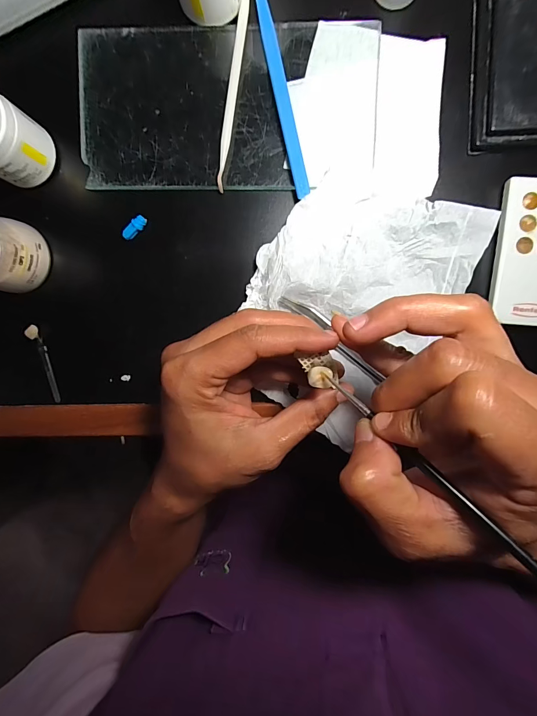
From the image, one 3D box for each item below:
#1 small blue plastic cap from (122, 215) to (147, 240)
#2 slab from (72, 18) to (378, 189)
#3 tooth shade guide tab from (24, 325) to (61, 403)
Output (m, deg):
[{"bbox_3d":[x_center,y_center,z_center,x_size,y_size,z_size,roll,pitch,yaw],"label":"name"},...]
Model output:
[{"bbox_3d":[-0.094,-0.091,0.236,0.019,0.007,0.006,-43,93,7],"label":"small blue plastic cap"},{"bbox_3d":[-0.029,-0.167,0.226,0.196,0.007,0.101,2,97,3],"label":"slab"},{"bbox_3d":[-0.170,0.005,0.256,0.006,0.013,0.059,-11,96,5],"label":"tooth shade guide tab"}]

